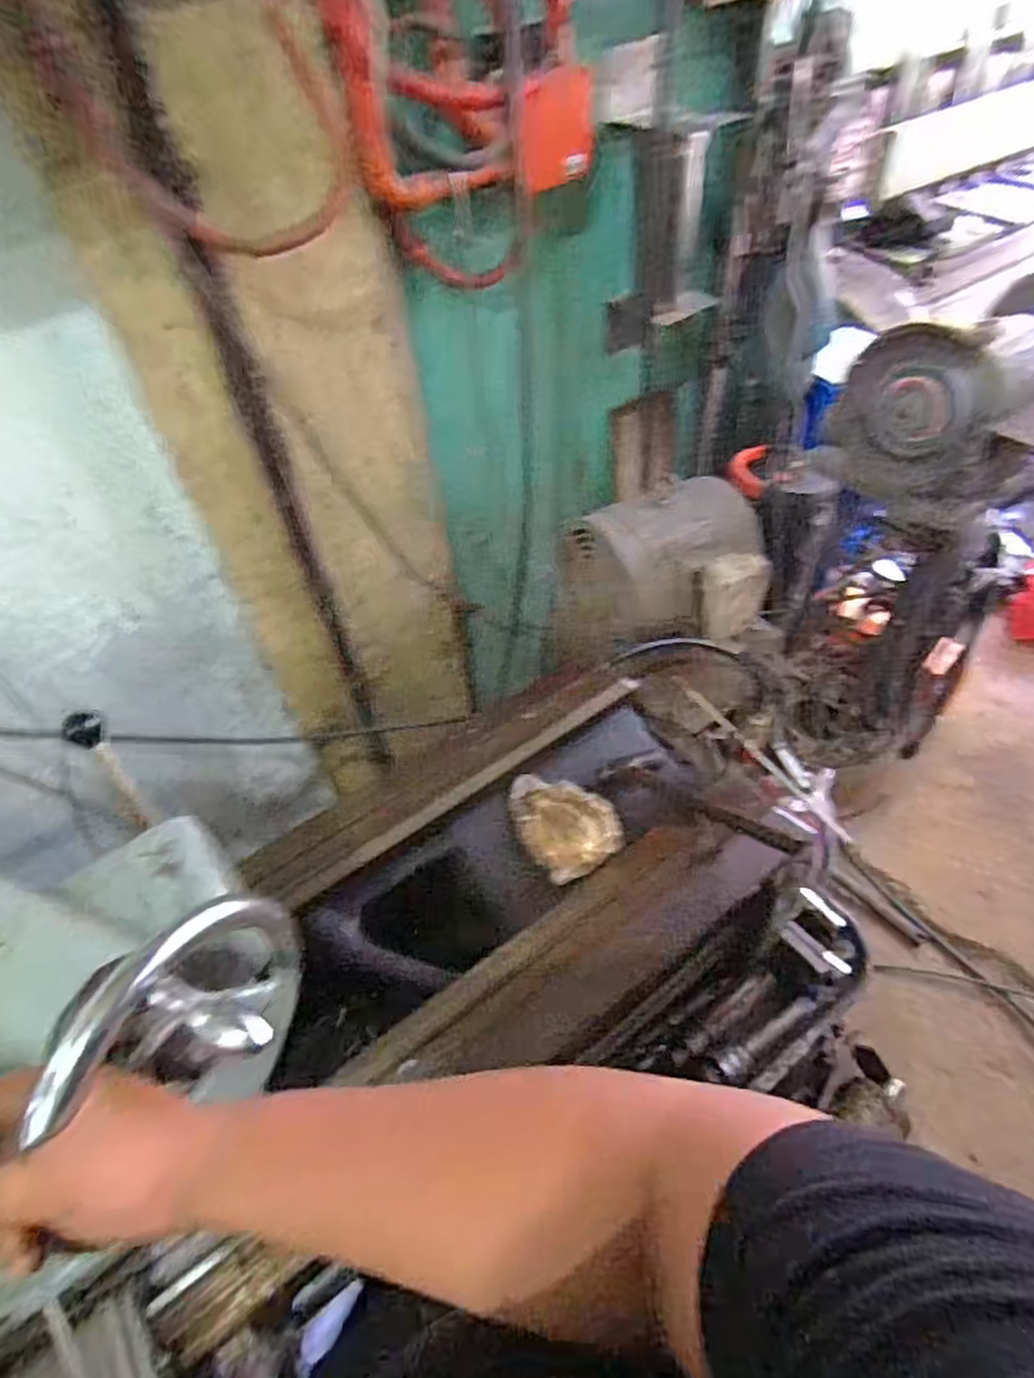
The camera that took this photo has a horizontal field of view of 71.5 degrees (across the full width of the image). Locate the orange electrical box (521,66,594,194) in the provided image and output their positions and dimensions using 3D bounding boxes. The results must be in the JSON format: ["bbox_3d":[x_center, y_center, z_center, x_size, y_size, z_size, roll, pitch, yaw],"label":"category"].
[{"bbox_3d":[0.054,-0.721,0.927,0.087,0.117,0.026,-8,48,-2],"label":"orange electrical box"}]

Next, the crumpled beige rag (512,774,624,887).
[{"bbox_3d":[0.061,0.173,0.936,0.123,0.044,0.147,-28,52,-18],"label":"crumpled beige rag"}]

